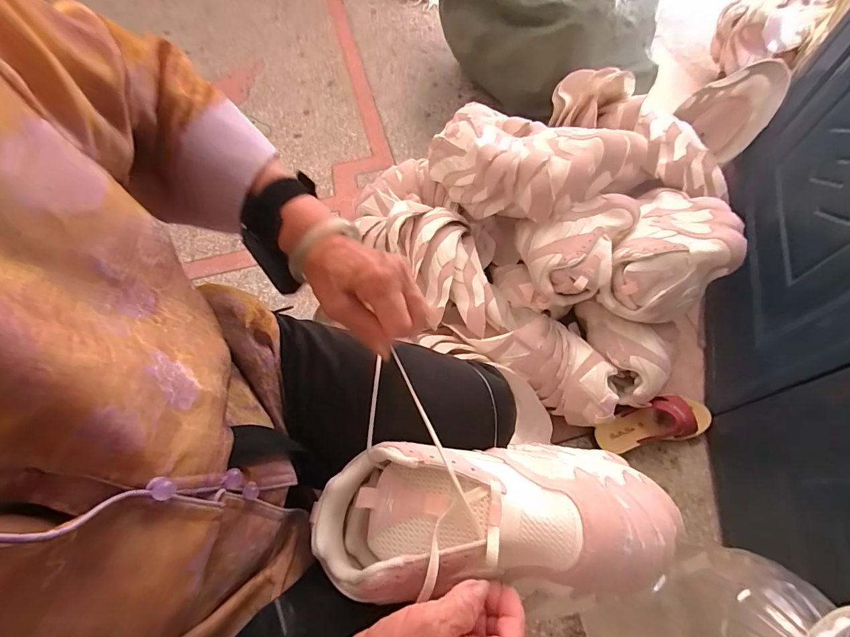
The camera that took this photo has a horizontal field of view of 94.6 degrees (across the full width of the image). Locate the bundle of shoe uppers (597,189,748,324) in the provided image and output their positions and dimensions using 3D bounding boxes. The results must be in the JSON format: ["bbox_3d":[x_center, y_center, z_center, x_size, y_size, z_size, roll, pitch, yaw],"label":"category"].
[{"bbox_3d":[0.453,-0.126,0.709,0.171,0.103,0.274,30,68,16],"label":"bundle of shoe uppers"}]

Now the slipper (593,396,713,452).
[{"bbox_3d":[0.429,0.188,0.726,0.223,0.066,0.078,-10,63,-3],"label":"slipper"}]

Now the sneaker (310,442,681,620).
[{"bbox_3d":[0.067,0.170,0.329,0.301,0.116,0.114,-2,63,4],"label":"sneaker"}]

